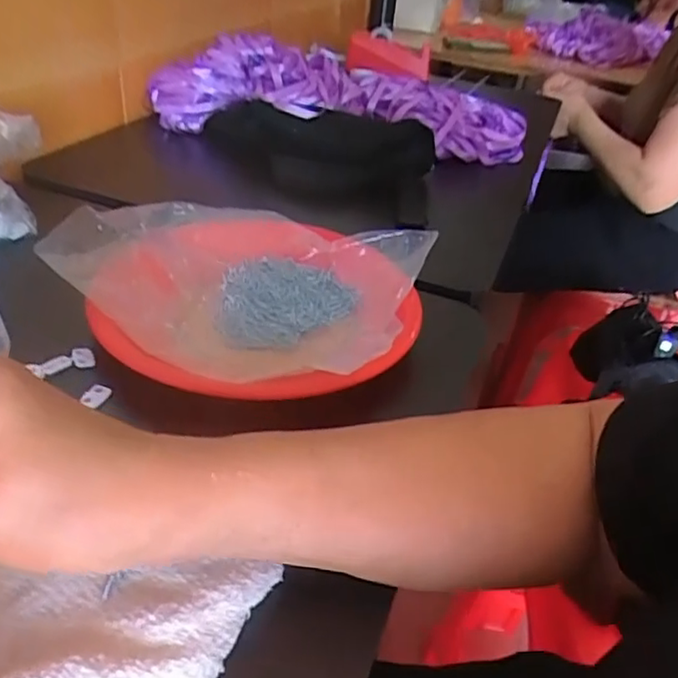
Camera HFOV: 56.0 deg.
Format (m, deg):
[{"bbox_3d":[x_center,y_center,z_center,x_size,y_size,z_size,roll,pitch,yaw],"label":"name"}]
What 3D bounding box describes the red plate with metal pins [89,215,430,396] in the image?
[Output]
[{"bbox_3d":[-0.050,-0.026,0.455,0.201,0.041,0.211,4,35,-3],"label":"red plate with metal pins"}]

